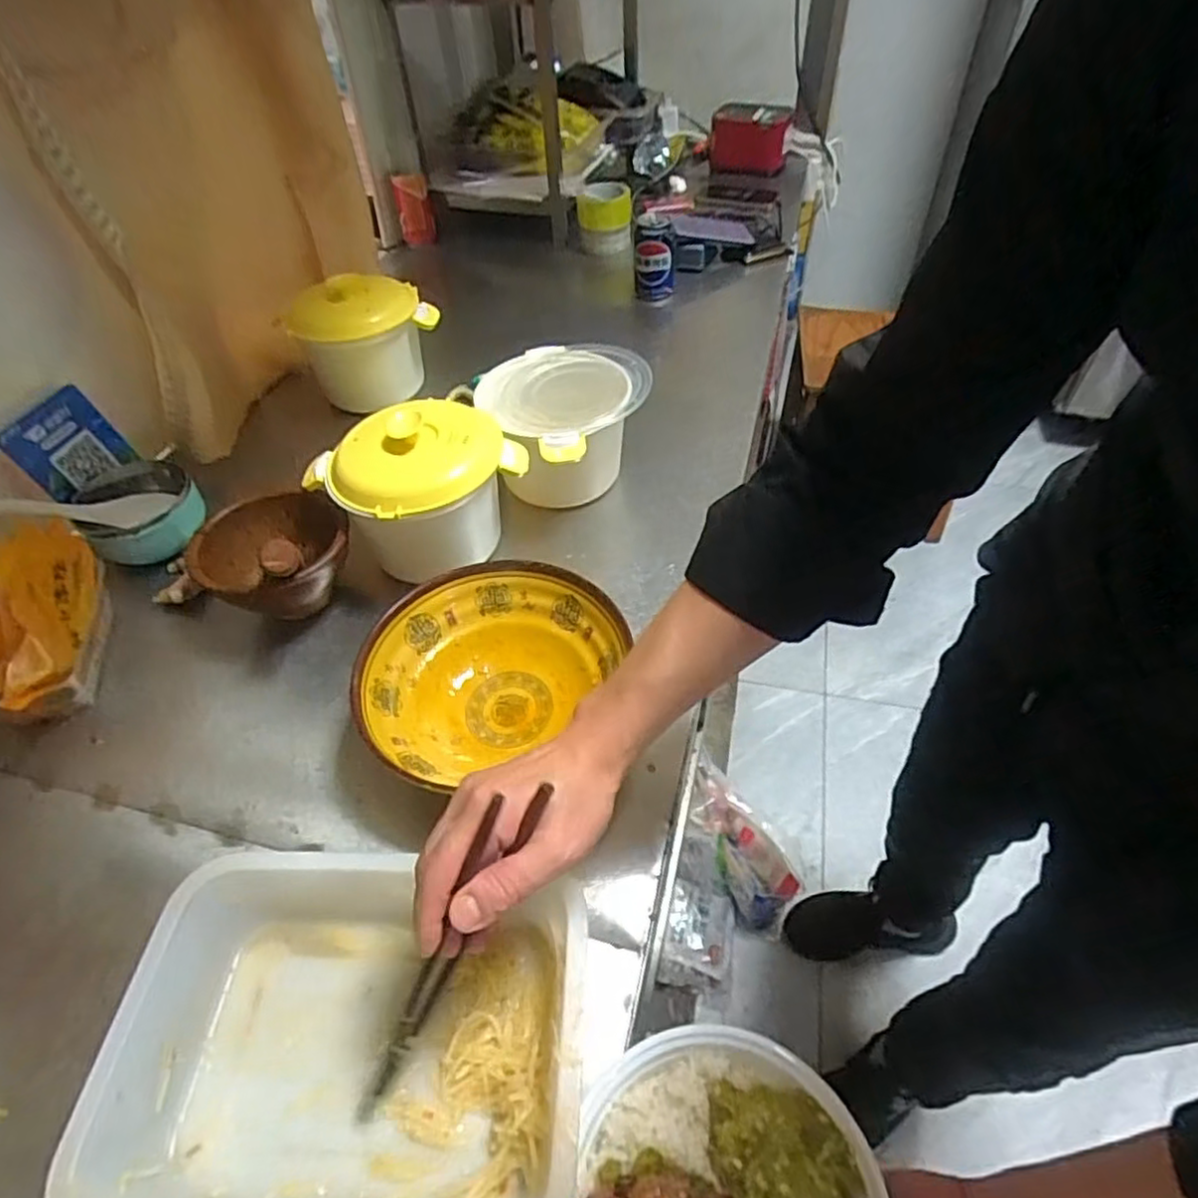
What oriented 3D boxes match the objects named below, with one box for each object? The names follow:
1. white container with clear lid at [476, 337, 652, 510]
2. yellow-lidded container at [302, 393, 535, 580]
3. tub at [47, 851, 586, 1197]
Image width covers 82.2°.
[{"bbox_3d":[-0.031,-0.192,0.793,0.177,0.129,0.188,-2,48,2],"label":"white container with clear lid"},{"bbox_3d":[-0.174,-0.108,0.714,0.185,0.150,0.147,-33,54,-23],"label":"yellow-lidded container"},{"bbox_3d":[-0.154,0.282,0.438,0.285,0.084,0.201,0,48,3],"label":"tub"}]

